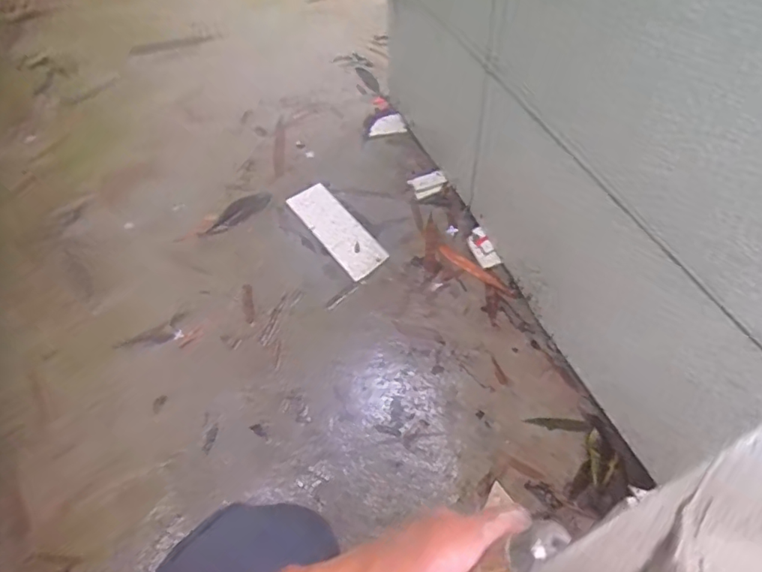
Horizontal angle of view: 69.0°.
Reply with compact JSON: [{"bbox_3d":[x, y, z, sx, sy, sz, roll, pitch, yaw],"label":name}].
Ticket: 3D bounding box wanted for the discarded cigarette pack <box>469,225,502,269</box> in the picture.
[{"bbox_3d":[0.173,-0.066,0.944,0.034,0.012,0.079,-19,53,-9],"label":"discarded cigarette pack"}]

